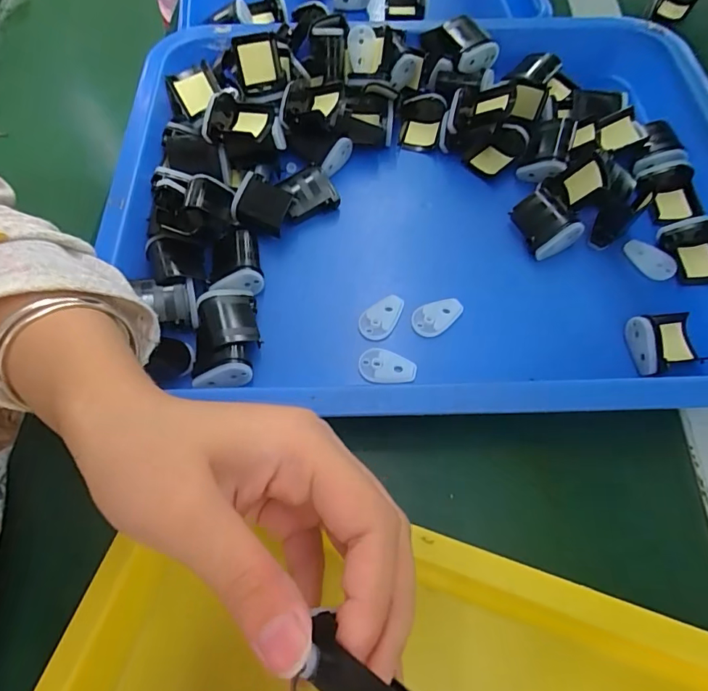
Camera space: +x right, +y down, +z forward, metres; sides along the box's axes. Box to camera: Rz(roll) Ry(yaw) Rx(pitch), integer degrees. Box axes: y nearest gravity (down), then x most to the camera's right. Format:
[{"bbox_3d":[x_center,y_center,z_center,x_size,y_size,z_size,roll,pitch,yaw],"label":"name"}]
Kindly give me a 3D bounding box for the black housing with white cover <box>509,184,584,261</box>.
[{"bbox_3d":[0.131,-0.085,0.321,0.032,0.023,0.043,-26,68,-11],"label":"black housing with white cover"}]

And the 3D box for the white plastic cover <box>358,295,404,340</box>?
[{"bbox_3d":[0.019,-0.019,0.303,0.021,0.004,0.035,39,71,16],"label":"white plastic cover"}]

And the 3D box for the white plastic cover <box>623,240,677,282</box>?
[{"bbox_3d":[0.202,-0.059,0.314,0.035,0.004,0.019,39,71,16],"label":"white plastic cover"}]

